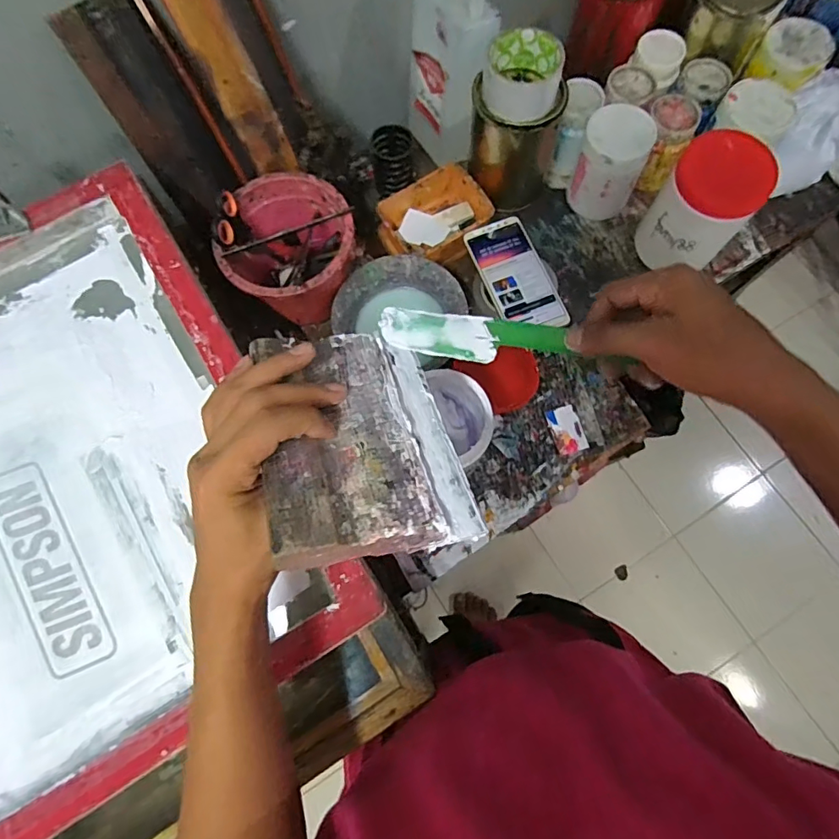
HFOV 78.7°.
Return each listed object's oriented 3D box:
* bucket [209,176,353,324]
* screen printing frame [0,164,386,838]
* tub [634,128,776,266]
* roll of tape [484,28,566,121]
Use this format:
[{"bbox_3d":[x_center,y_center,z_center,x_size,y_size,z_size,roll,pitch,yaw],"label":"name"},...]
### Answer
[{"bbox_3d":[-0.147,-0.193,0.612,0.146,0.114,0.144,0,74,2],"label":"bucket"},{"bbox_3d":[-0.330,0.059,0.451,0.402,0.040,0.491,-31,79,-7],"label":"screen printing frame"},{"bbox_3d":[0.333,-0.252,0.609,0.099,0.133,0.100,0,74,2],"label":"tub"},{"bbox_3d":[0.114,-0.382,0.570,0.081,0.047,0.082,0,74,2],"label":"roll of tape"}]

